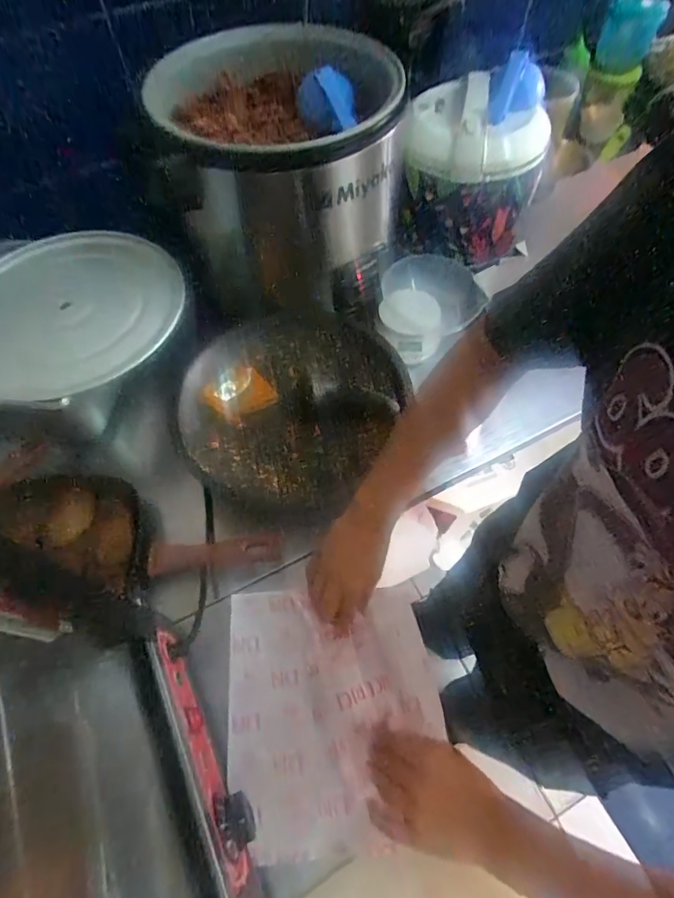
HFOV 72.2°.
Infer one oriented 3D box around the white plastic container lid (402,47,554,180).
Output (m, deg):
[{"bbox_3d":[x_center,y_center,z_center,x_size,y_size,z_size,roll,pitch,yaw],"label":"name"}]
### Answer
[{"bbox_3d":[0.232,-0.537,0.756,0.233,0.093,0.204,-5,60,-1],"label":"white plastic container lid"}]

